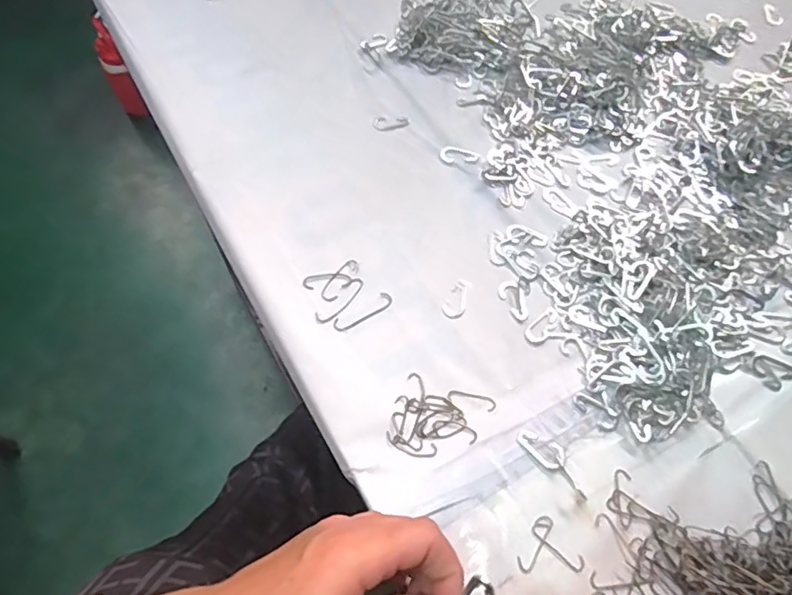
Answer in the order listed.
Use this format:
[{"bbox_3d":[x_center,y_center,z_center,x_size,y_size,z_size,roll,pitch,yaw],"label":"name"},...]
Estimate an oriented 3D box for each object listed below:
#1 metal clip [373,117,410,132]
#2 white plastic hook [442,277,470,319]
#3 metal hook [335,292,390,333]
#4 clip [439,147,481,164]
[{"bbox_3d":[-0.004,-0.176,0.556,0.036,0.004,0.019,-1,61,-2],"label":"metal clip"},{"bbox_3d":[0.053,0.000,0.459,0.019,0.004,0.037,27,63,13],"label":"white plastic hook"},{"bbox_3d":[-0.027,0.012,0.452,0.053,0.004,0.013,-30,66,-17],"label":"metal hook"},{"bbox_3d":[0.062,-0.139,0.532,0.037,0.004,0.021,-5,61,-4],"label":"clip"}]

